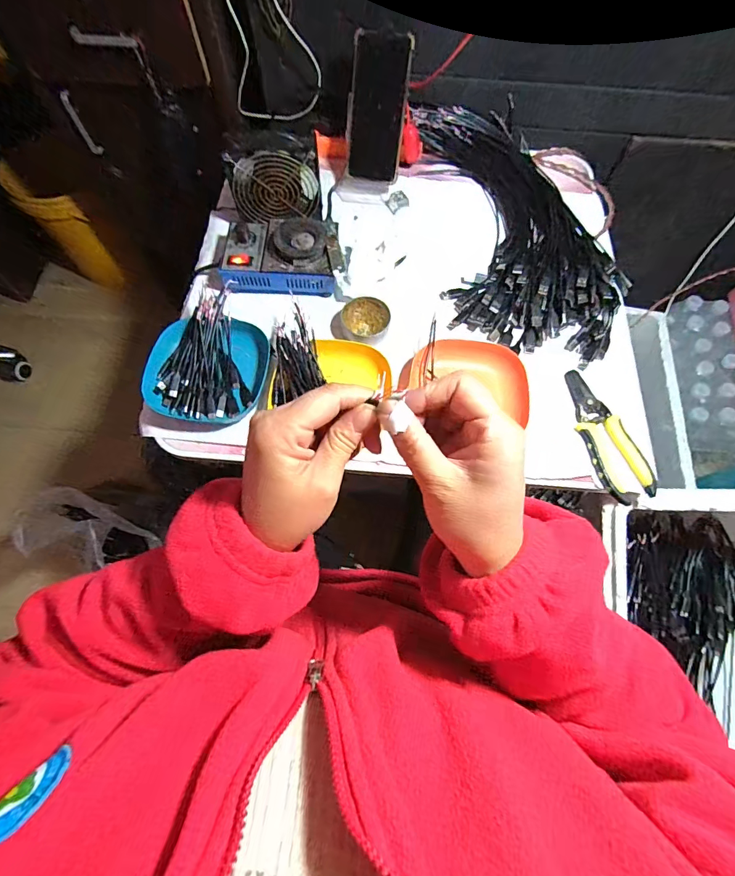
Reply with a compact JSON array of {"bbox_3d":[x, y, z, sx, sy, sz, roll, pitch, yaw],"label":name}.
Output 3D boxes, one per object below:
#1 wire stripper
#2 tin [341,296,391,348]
[{"bbox_3d":[0.279,-0.007,0.487,0.062,0.015,0.167,-16,70,-7],"label":"wire stripper"},{"bbox_3d":[-0.003,-0.154,0.535,0.062,0.024,0.057,0,69,-1],"label":"tin"}]

